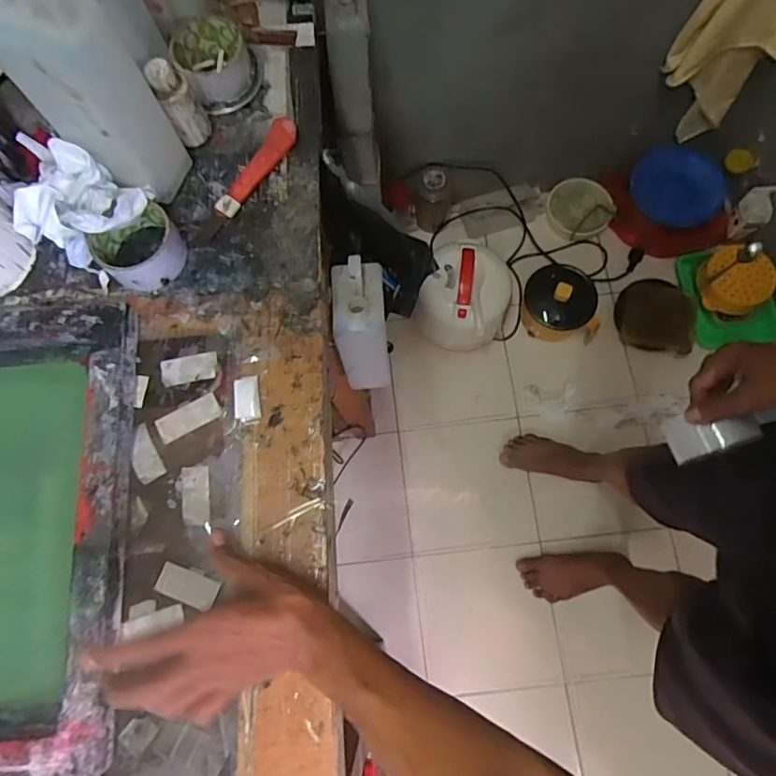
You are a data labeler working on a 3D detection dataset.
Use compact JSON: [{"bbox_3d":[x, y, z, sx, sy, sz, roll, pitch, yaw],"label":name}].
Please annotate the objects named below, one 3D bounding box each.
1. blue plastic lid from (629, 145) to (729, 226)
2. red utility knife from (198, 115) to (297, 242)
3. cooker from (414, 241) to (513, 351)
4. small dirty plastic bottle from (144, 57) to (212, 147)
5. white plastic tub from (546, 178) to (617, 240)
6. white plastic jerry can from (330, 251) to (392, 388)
[{"bbox_3d":[0.760,-0.524,1.388,0.248,0.175,0.035,16,34,-4],"label":"blue plastic lid"},{"bbox_3d":[-0.152,-0.233,0.585,0.027,0.018,0.167,32,77,10],"label":"red utility knife"},{"bbox_3d":[0.183,-0.206,1.279,0.199,0.211,0.203,-1,75,2],"label":"cooker"},{"bbox_3d":[-0.221,-0.304,0.567,0.041,0.090,0.037,-29,75,-7],"label":"small dirty plastic bottle"},{"bbox_3d":[0.513,-0.478,1.417,0.174,0.072,0.152,8,75,5],"label":"white plastic tub"},{"bbox_3d":[-0.032,-0.078,0.672,0.058,0.190,0.099,-3,75,1],"label":"white plastic jerry can"}]

